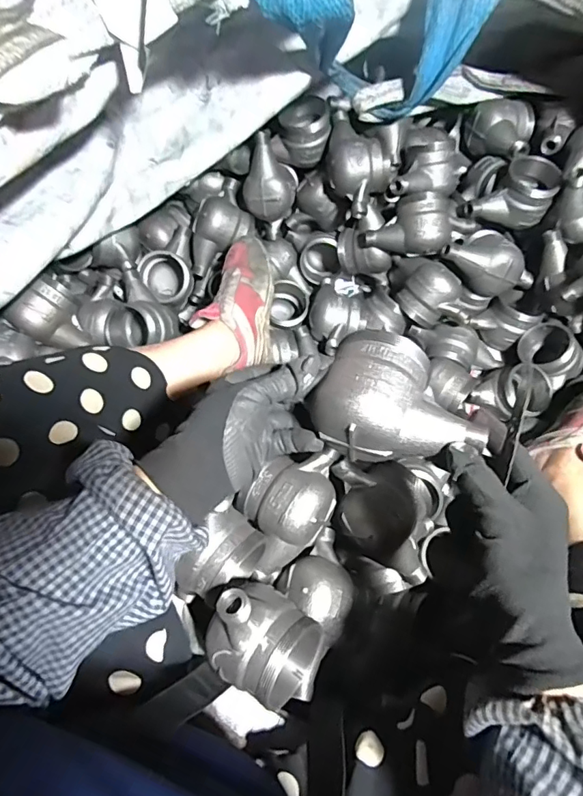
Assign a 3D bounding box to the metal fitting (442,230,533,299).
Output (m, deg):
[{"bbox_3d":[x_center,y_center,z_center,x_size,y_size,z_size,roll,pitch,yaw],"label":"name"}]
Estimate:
[{"bbox_3d":[0.307,-0.208,0.757,0.129,0.072,0.078,31,72,14],"label":"metal fitting"}]

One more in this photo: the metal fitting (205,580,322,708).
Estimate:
[{"bbox_3d":[-0.024,0.211,0.424,0.098,0.090,0.080,29,72,13],"label":"metal fitting"}]

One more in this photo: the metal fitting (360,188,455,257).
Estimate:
[{"bbox_3d":[0.177,-0.268,0.772,0.139,0.070,0.086,3,103,24],"label":"metal fitting"}]

